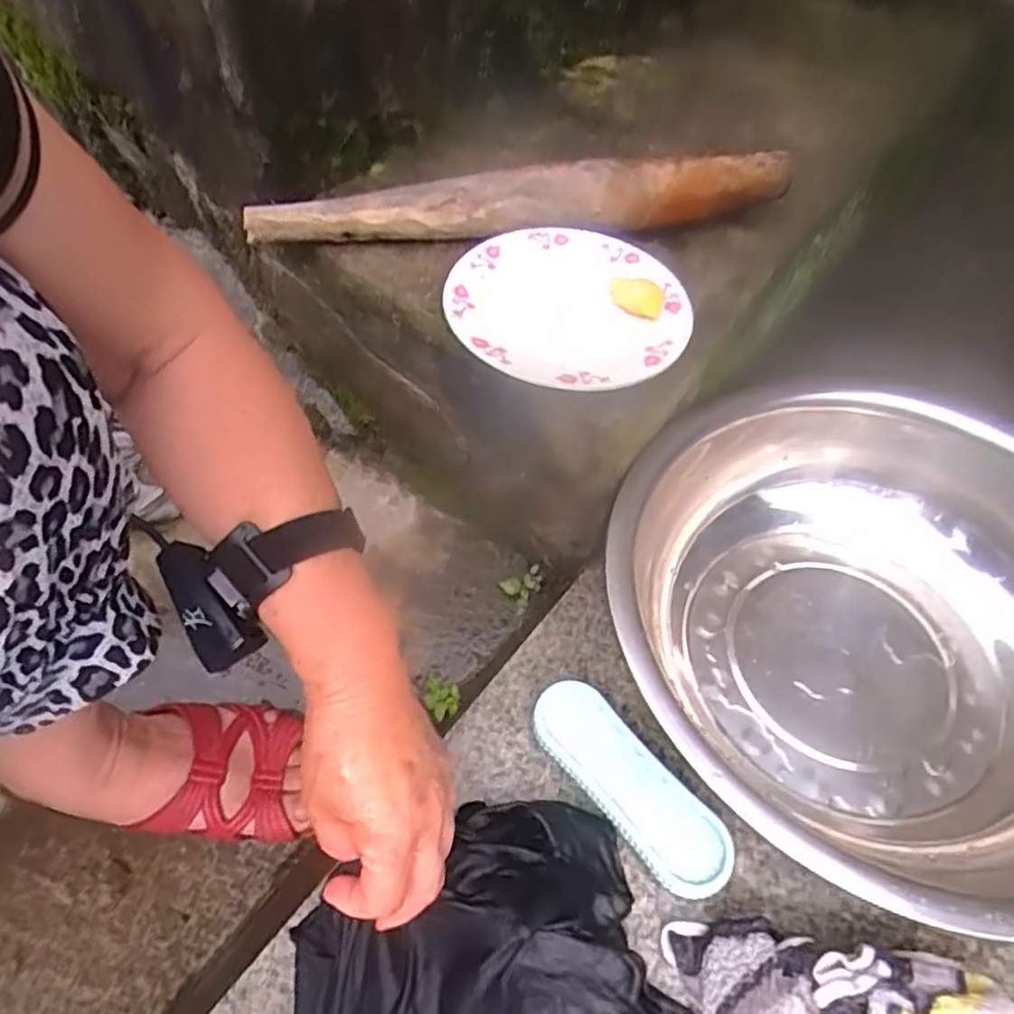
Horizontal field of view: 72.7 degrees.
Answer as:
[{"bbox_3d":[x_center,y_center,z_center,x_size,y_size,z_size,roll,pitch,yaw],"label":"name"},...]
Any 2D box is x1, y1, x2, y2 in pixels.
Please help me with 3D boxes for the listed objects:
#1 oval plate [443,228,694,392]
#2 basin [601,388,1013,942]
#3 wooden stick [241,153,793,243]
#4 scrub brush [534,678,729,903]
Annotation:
[{"bbox_3d":[0.045,-0.145,0.494,0.159,0.017,0.164,39,60,22],"label":"oval plate"},{"bbox_3d":[0.247,0.086,0.483,0.321,0.126,0.364,1,53,-3],"label":"basin"},{"bbox_3d":[0.018,-0.240,0.535,0.424,0.052,0.034,-5,54,-8],"label":"wooden stick"},{"bbox_3d":[0.077,0.185,0.456,0.052,0.035,0.149,-34,62,-25],"label":"scrub brush"}]

